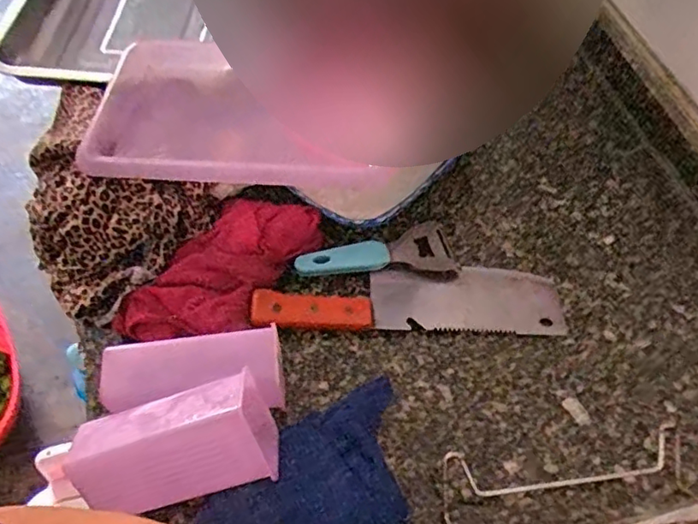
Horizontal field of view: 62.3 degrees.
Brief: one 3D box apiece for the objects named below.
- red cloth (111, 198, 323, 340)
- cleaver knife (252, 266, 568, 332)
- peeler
[{"bbox_3d":[-0.105,0.006,0.486,0.082,0.031,0.173,35,63,17],"label":"red cloth"},{"bbox_3d":[0.055,0.030,0.497,0.265,0.026,0.058,0,58,-3],"label":"cleaver knife"},{"bbox_3d":[0.024,-0.003,0.518,0.139,0.016,0.049,-13,60,-11],"label":"peeler"}]

